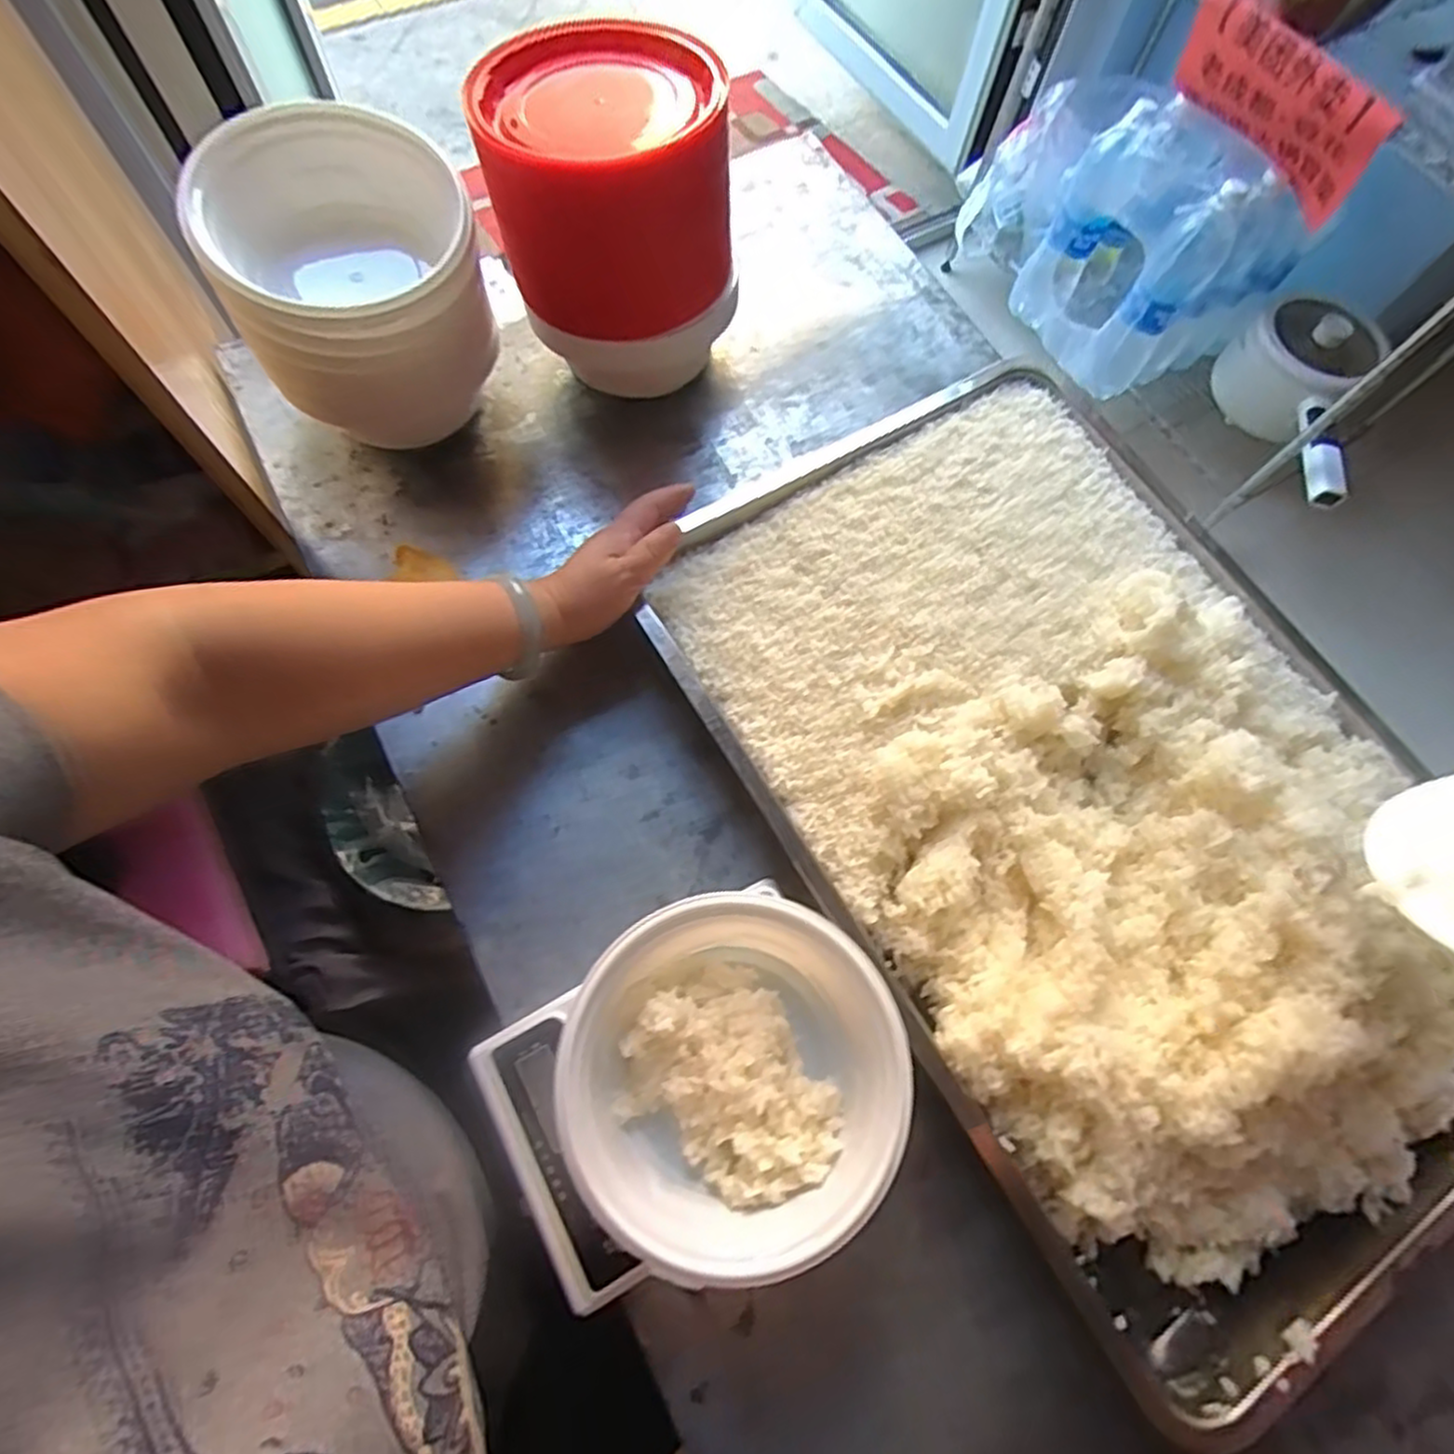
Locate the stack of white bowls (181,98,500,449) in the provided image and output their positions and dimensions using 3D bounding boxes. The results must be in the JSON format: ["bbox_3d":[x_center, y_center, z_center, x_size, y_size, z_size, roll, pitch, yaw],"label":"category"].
[{"bbox_3d":[-0.254,-0.302,0.524,0.154,0.181,0.153,-17,72,-8],"label":"stack of white bowls"}]

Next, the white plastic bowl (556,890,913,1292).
[{"bbox_3d":[0.002,0.177,0.378,0.162,0.064,0.163,1,71,-2],"label":"white plastic bowl"}]

